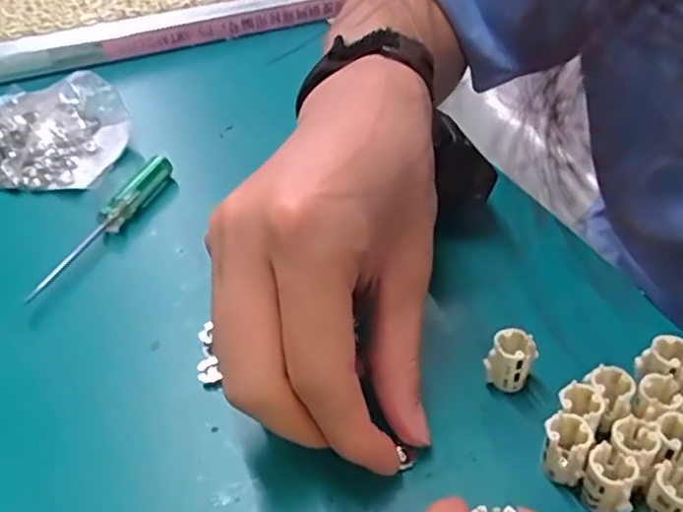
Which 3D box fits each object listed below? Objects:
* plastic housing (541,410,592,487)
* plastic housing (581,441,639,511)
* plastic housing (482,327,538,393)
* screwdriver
[{"bbox_3d":[0.076,0.065,0.213,0.014,0.020,0.016,17,46,24],"label":"plastic housing"},{"bbox_3d":[0.085,0.072,0.202,0.014,0.020,0.016,14,45,21],"label":"plastic housing"},{"bbox_3d":[0.065,0.040,0.242,0.017,0.020,0.014,10,44,17],"label":"plastic housing"},{"bbox_3d":[-0.122,-0.018,0.328,0.013,0.013,0.110,13,45,21],"label":"screwdriver"}]

